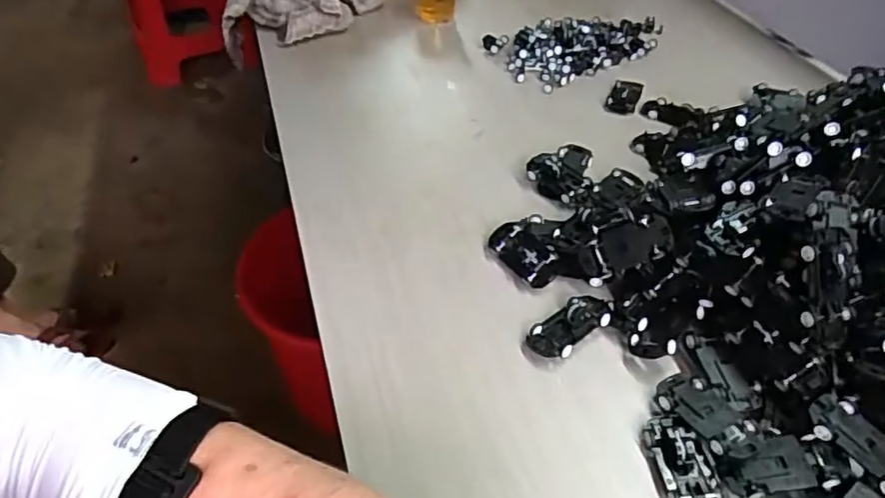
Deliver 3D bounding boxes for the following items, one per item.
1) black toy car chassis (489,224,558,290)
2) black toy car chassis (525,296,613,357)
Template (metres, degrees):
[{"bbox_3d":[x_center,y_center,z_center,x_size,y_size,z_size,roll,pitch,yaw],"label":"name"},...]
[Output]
[{"bbox_3d":[0.064,0.002,0.490,0.031,0.017,0.062,-23,46,-21],"label":"black toy car chassis"},{"bbox_3d":[0.088,0.052,0.439,0.064,0.010,0.030,-30,49,-27],"label":"black toy car chassis"}]

